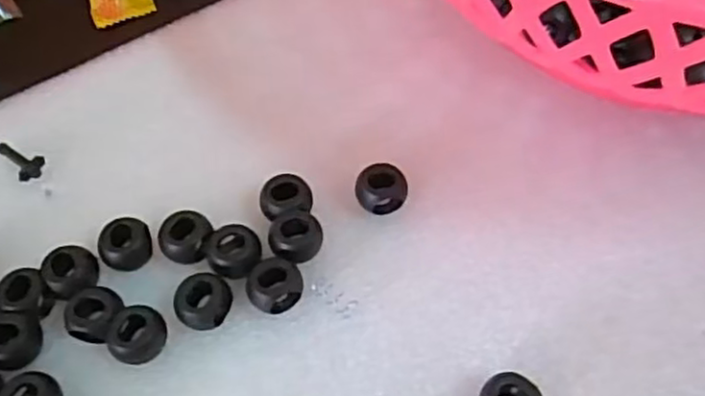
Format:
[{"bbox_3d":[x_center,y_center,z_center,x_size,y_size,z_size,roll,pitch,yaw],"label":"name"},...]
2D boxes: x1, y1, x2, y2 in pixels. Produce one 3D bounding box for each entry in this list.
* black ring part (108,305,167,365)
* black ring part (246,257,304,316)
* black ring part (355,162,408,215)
[{"bbox_3d":[-0.067,0.043,0.219,0.016,0.011,0.017,-1,58,1],"label":"black ring part"},{"bbox_3d":[-0.025,0.028,0.225,0.017,0.010,0.016,-1,58,1],"label":"black ring part"},{"bbox_3d":[0.010,-0.002,0.244,0.017,0.013,0.016,-1,58,1],"label":"black ring part"}]

